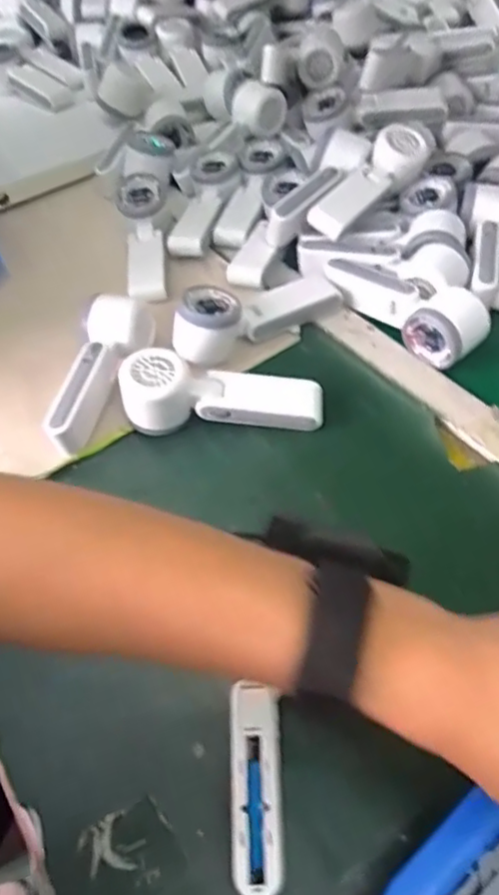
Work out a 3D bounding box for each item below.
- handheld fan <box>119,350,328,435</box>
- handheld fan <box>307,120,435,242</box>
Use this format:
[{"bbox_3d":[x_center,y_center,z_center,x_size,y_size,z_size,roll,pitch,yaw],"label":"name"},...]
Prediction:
[{"bbox_3d":[-0.024,-0.047,0.504,0.165,0.052,0.060,-4,51,1],"label":"handheld fan"},{"bbox_3d":[0.122,-0.275,0.628,0.157,0.038,0.052,-44,60,-12],"label":"handheld fan"}]

